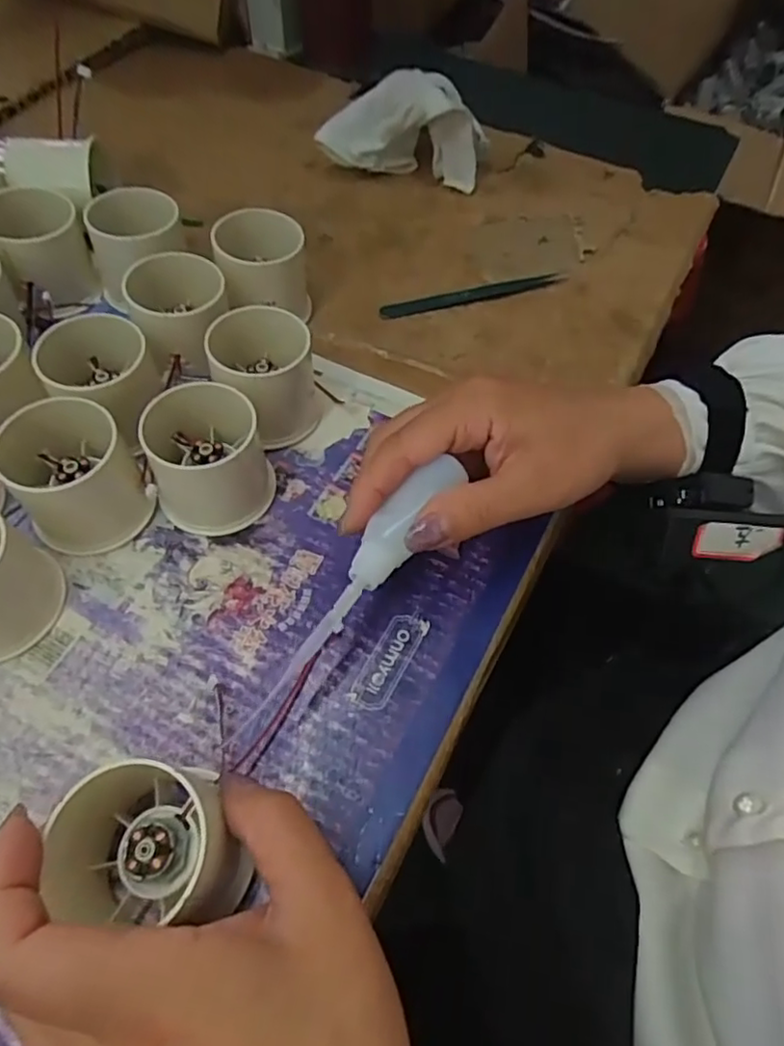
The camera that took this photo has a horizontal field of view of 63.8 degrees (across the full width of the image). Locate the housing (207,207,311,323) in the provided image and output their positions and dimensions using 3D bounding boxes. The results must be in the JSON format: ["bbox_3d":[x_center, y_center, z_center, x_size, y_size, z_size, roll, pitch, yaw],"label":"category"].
[{"bbox_3d":[-0.075,-0.146,0.368,0.051,0.051,0.058,-7,59,-8],"label":"housing"}]

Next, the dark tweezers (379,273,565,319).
[{"bbox_3d":[0.052,-0.149,0.408,0.124,0.005,0.012,-14,60,-12],"label":"dark tweezers"}]

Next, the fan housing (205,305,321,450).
[{"bbox_3d":[-0.066,-0.076,0.325,0.054,0.048,0.059,-10,60,-10],"label":"fan housing"}]

